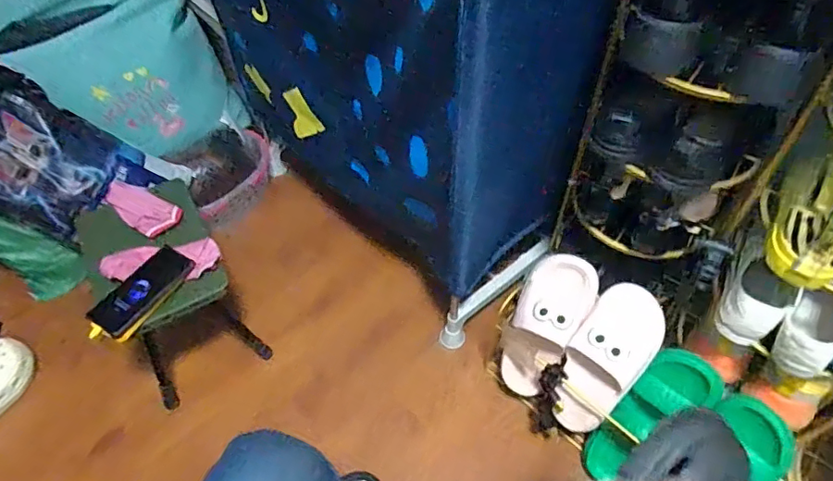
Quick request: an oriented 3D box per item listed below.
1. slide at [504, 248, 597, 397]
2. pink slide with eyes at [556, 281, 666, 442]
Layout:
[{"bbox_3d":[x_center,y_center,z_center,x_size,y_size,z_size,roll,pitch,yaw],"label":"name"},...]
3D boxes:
[{"bbox_3d":[0.213,0.153,0.923,0.107,0.263,0.082,28,30,21],"label":"slide"},{"bbox_3d":[0.301,0.197,0.856,0.119,0.071,0.252,24,105,19],"label":"pink slide with eyes"}]

